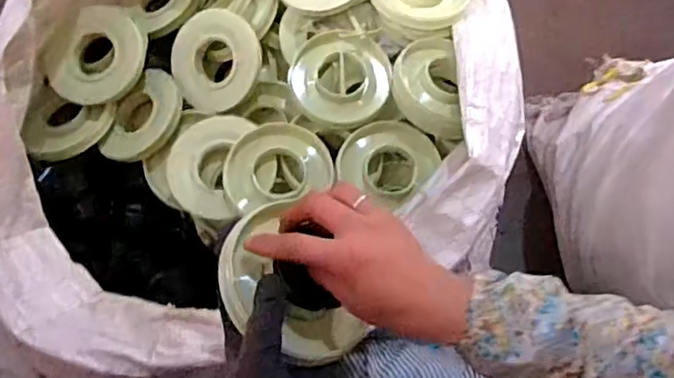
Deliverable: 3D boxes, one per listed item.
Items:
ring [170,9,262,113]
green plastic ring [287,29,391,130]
[{"bbox_3d":[-0.159,-0.170,0.813,0.124,0.013,0.126,2,98,13],"label":"ring"},{"bbox_3d":[0.005,-0.140,0.797,0.126,0.020,0.123,1,81,-5],"label":"green plastic ring"}]

